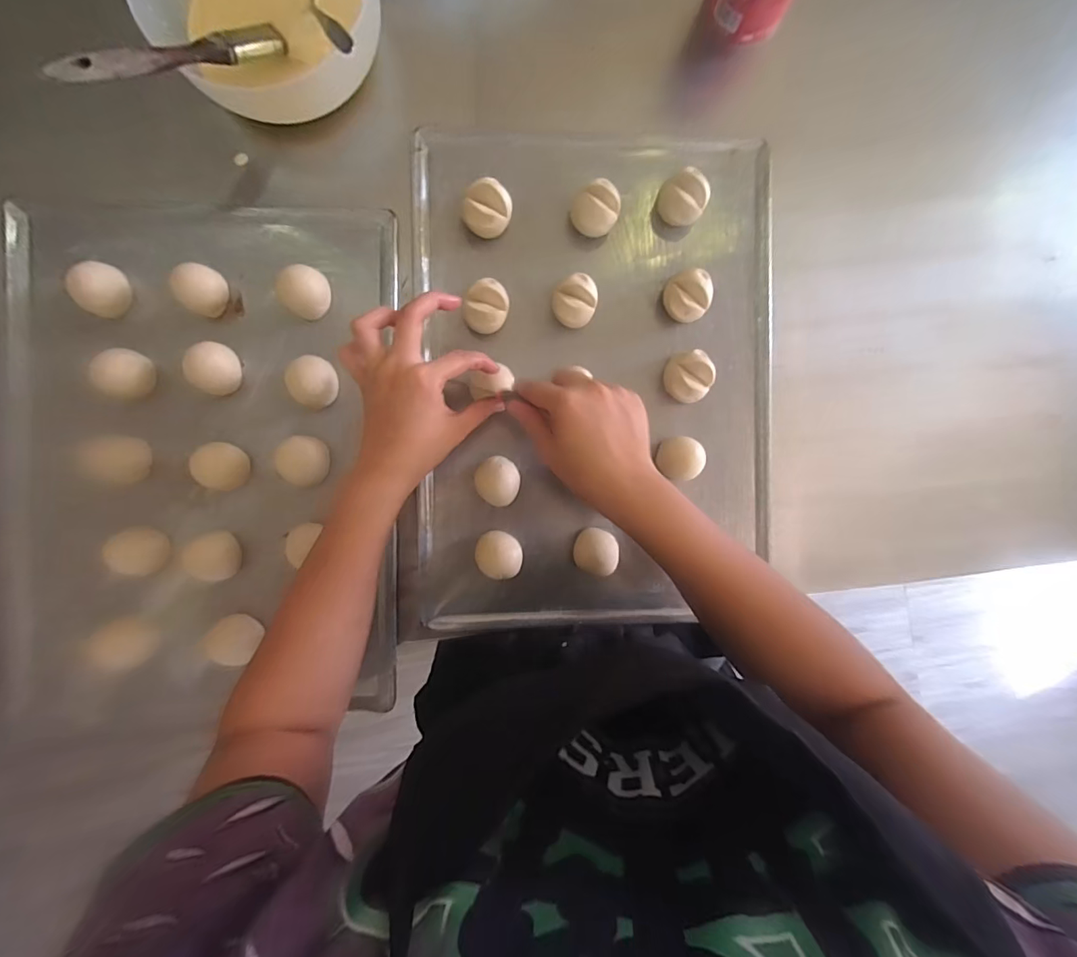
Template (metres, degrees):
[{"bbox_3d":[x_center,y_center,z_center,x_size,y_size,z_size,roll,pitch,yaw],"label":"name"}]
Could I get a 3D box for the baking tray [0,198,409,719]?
[{"bbox_3d":[-0.297,-0.009,0.405,0.340,0.031,0.454,1,92,-3],"label":"baking tray"}]

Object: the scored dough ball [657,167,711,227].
[{"bbox_3d":[0.129,-0.252,0.425,0.045,0.031,0.042,30,90,-3],"label":"scored dough ball"}]

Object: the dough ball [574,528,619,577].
[{"bbox_3d":[0.052,0.064,0.425,0.041,0.033,0.038,0,92,-3],"label":"dough ball"}]

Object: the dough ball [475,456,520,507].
[{"bbox_3d":[-0.035,0.001,0.419,0.037,0.037,0.042,-45,93,0],"label":"dough ball"}]

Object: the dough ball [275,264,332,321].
[{"bbox_3d":[-0.199,-0.159,0.402,0.032,0.037,0.040,40,90,-4],"label":"dough ball"}]

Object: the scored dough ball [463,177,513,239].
[{"bbox_3d":[-0.044,-0.235,0.411,0.039,0.031,0.042,0,92,-3],"label":"scored dough ball"}]

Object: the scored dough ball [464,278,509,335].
[{"bbox_3d":[-0.046,-0.152,0.417,0.039,0.034,0.047,13,91,-3],"label":"scored dough ball"}]

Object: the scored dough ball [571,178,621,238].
[{"bbox_3d":[0.051,-0.239,0.423,0.046,0.038,0.042,-42,93,-1],"label":"scored dough ball"}]

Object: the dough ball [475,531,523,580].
[{"bbox_3d":[-0.035,0.067,0.421,0.042,0.033,0.037,27,91,-3],"label":"dough ball"}]

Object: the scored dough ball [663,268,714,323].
[{"bbox_3d":[0.135,-0.164,0.428,0.042,0.031,0.042,0,92,-3],"label":"scored dough ball"}]

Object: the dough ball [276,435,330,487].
[{"bbox_3d":[-0.201,-0.015,0.408,0.032,0.040,0.042,4,92,-3],"label":"dough ball"}]

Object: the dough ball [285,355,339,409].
[{"bbox_3d":[-0.192,-0.082,0.405,0.036,0.032,0.042,3,92,-3],"label":"dough ball"}]

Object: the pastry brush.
[{"bbox_3d":[-0.260,-0.307,0.341,0.160,0.011,0.021,-41,94,-28],"label":"pastry brush"}]

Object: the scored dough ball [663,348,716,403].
[{"bbox_3d":[0.137,-0.092,0.428,0.040,0.027,0.044,0,92,-3],"label":"scored dough ball"}]

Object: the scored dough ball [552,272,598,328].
[{"bbox_3d":[0.031,-0.157,0.422,0.041,0.037,0.043,35,90,-4],"label":"scored dough ball"}]

